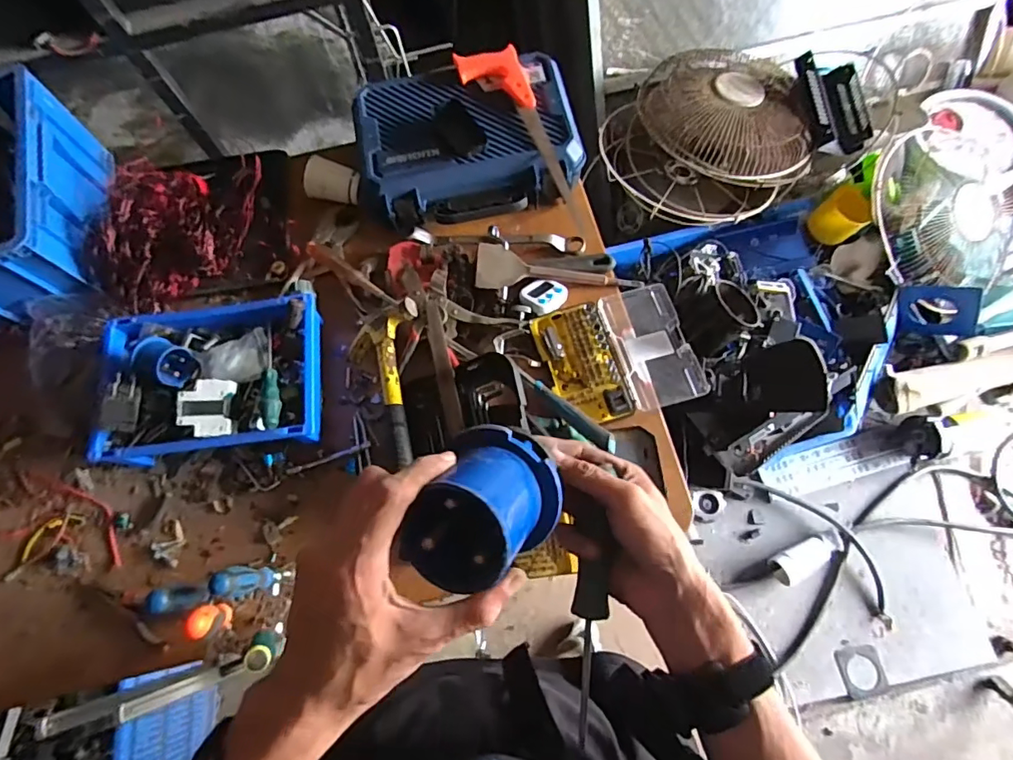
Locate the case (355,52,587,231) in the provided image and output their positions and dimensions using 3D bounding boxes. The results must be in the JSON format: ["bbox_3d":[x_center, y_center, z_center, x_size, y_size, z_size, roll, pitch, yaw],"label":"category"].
[{"bbox_3d":[-0.062,-0.384,0.849,0.353,0.097,0.255,-10,70,-1],"label":"case"}]

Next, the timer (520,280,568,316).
[{"bbox_3d":[0.057,-0.134,0.811,0.070,0.019,0.060,-35,73,-10],"label":"timer"}]

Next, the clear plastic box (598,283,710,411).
[{"bbox_3d":[0.220,-0.055,0.800,0.117,0.033,0.188,-16,71,-4],"label":"clear plastic box"}]

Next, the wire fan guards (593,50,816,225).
[{"bbox_3d":[0.495,-0.601,1.284,0.507,0.171,0.458,-30,72,-9],"label":"wire fan guards"}]

